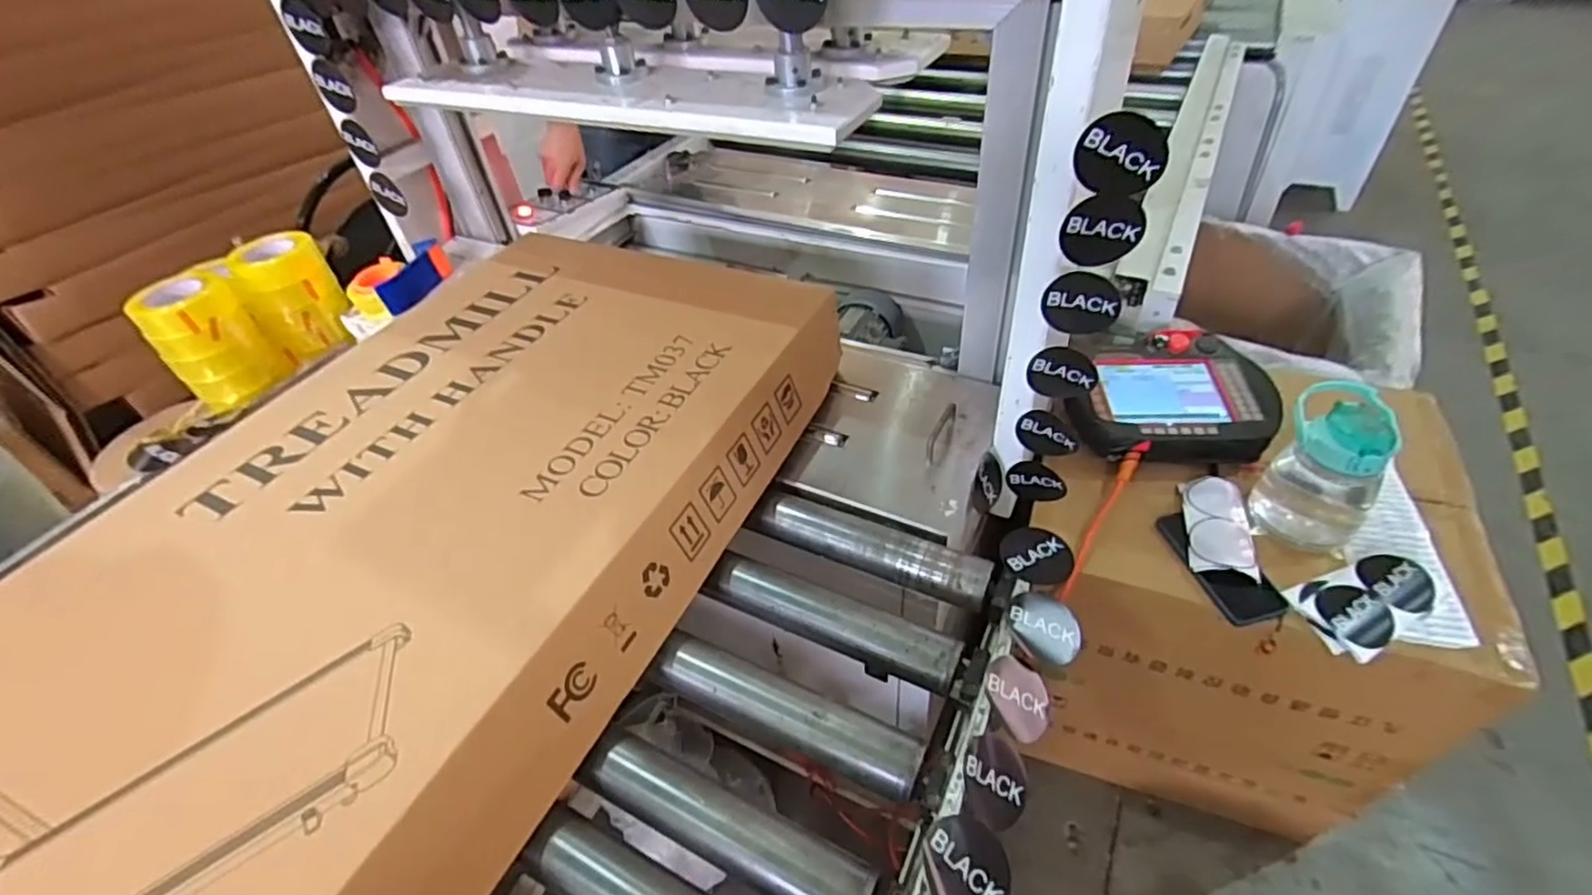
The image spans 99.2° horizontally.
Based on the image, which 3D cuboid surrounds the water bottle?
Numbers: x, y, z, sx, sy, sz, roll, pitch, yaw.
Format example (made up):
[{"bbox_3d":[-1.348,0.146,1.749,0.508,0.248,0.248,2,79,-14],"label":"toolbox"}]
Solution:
[{"bbox_3d":[0.666,0.032,0.857,0.111,0.200,0.130,20,50,25],"label":"water bottle"}]

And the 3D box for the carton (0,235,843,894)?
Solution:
[{"bbox_3d":[-0.455,0.156,0.674,0.588,0.103,1.226,15,48,21],"label":"carton"}]

